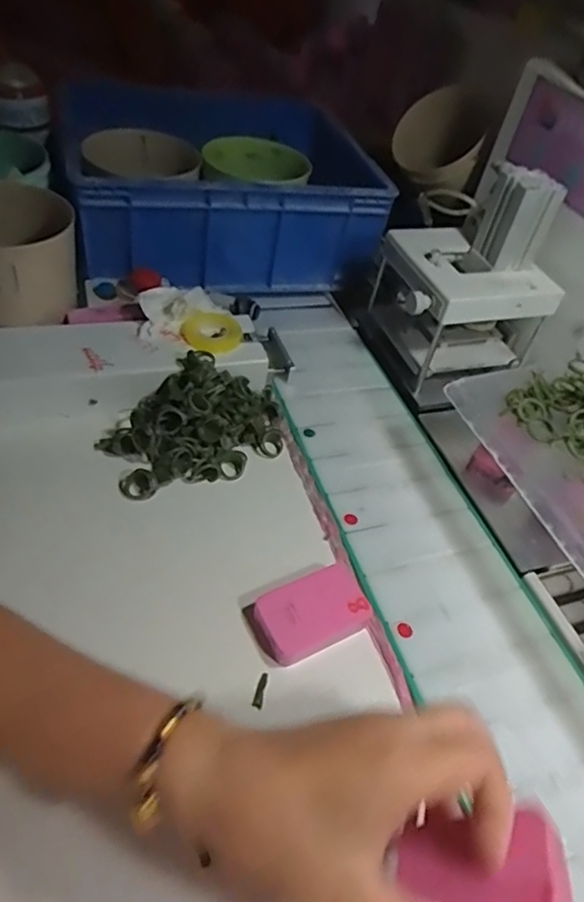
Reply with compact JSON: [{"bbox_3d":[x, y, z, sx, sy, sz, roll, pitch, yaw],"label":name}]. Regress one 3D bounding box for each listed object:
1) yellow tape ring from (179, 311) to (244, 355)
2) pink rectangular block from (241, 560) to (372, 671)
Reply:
[{"bbox_3d":[-0.070,-0.109,0.525,0.053,0.010,0.048,-26,58,-31],"label":"yellow tape ring"},{"bbox_3d":[0.013,0.109,0.392,0.077,0.016,0.048,-17,52,-21],"label":"pink rectangular block"}]

